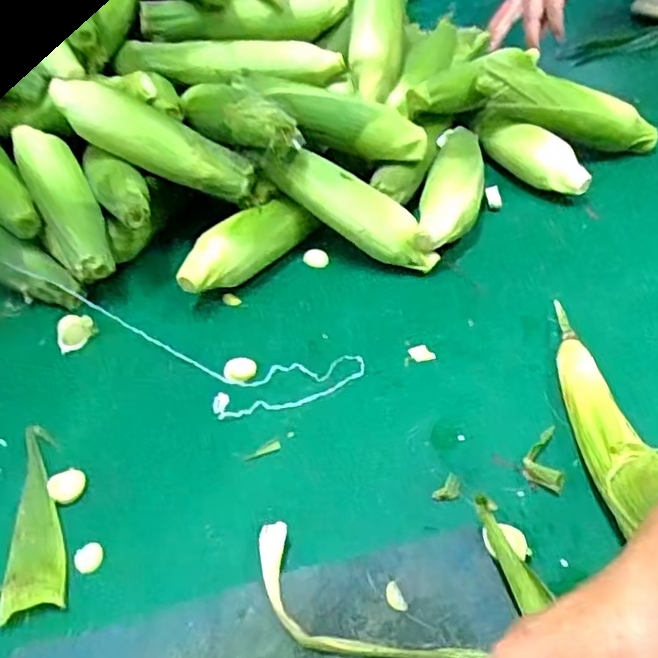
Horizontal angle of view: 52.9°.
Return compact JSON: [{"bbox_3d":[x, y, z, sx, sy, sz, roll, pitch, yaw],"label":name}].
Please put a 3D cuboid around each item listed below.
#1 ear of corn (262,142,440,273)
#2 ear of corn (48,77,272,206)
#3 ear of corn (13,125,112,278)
[{"bbox_3d":[0.025,-0.122,0.667,0.195,0.063,0.049,34,51,0],"label":"ear of corn"},{"bbox_3d":[-0.173,-0.192,0.676,0.246,0.060,0.059,27,49,2],"label":"ear of corn"},{"bbox_3d":[-0.263,-0.125,0.668,0.054,0.042,0.173,-25,76,-18],"label":"ear of corn"}]

